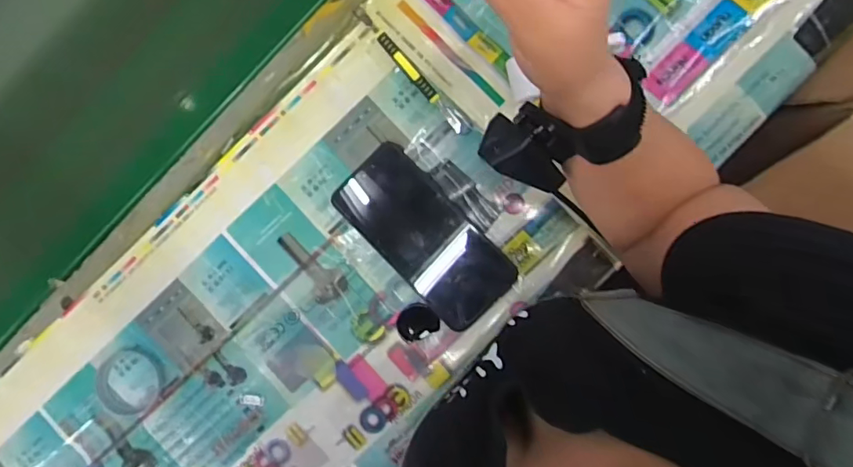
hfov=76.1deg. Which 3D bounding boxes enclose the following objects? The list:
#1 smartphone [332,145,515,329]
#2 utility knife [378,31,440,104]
[{"bbox_3d":[-0.002,0.001,0.485,0.075,0.011,0.170,-44,86,2],"label":"smartphone"},{"bbox_3d":[-0.016,-0.148,0.489,0.012,0.009,0.078,-39,86,2],"label":"utility knife"}]

